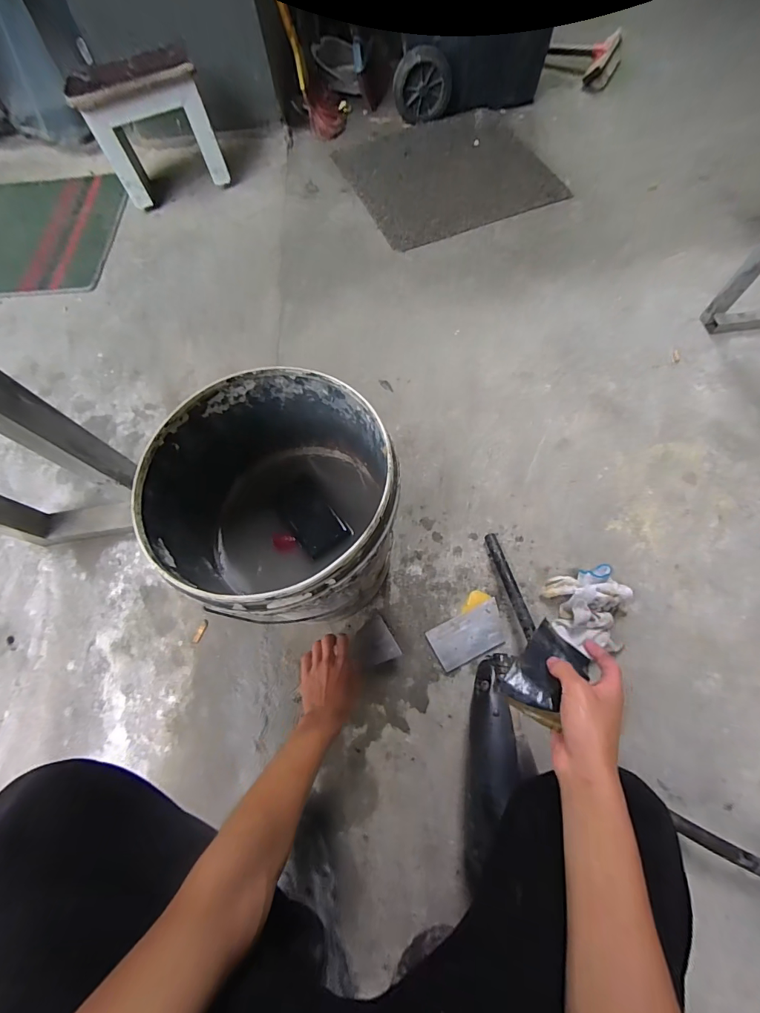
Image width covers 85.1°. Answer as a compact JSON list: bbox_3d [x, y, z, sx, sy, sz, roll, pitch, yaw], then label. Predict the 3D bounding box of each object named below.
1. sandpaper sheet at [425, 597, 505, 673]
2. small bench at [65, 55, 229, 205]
[{"bbox_3d":[0.162,0.232,0.747,0.138,0.006,0.077,-24,63,-9],"label":"sandpaper sheet"},{"bbox_3d":[-0.633,-1.051,1.171,0.316,0.267,0.177,-25,66,-7],"label":"small bench"}]

